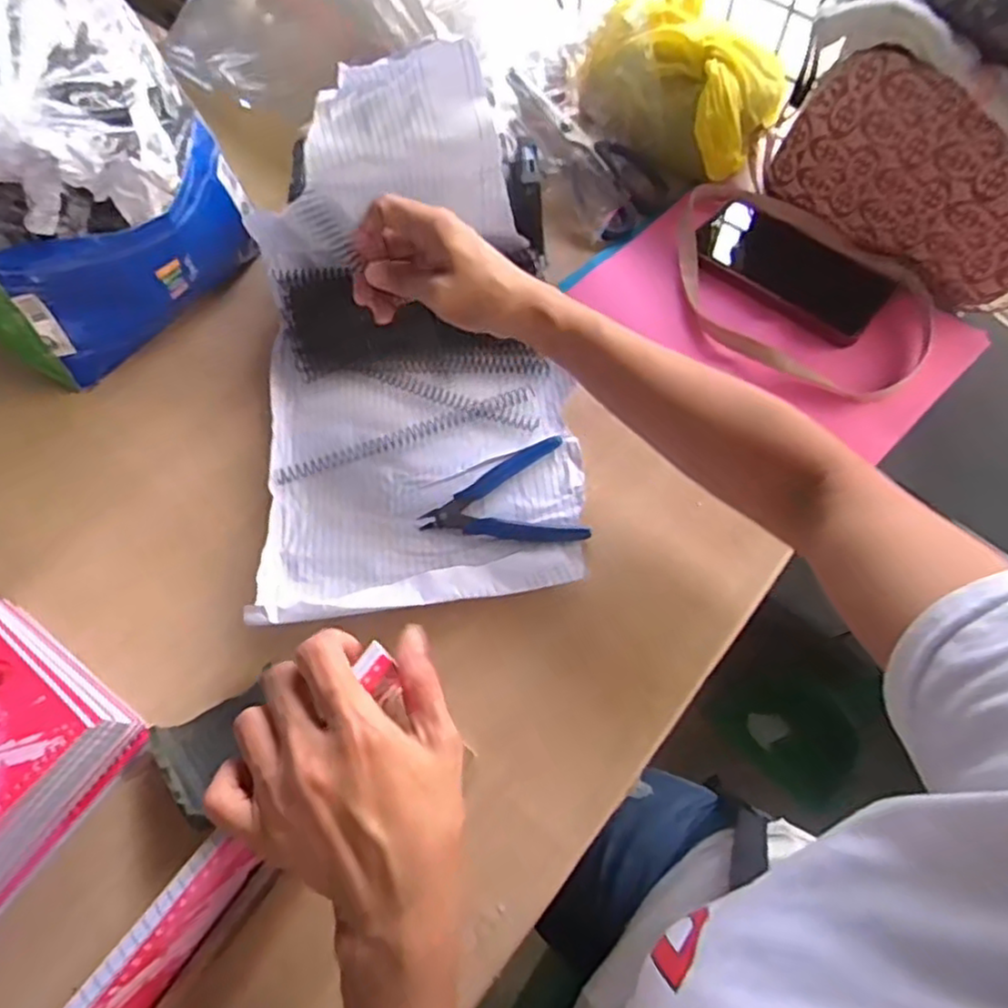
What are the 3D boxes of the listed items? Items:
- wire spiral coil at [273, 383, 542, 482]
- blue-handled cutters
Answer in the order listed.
[{"bbox_3d":[-0.074,-0.056,0.531,0.203,0.011,0.017,-20,68,-8],"label":"wire spiral coil"},{"bbox_3d":[-0.004,-0.003,0.510,0.114,0.007,0.082,-11,67,-4],"label":"blue-handled cutters"}]

